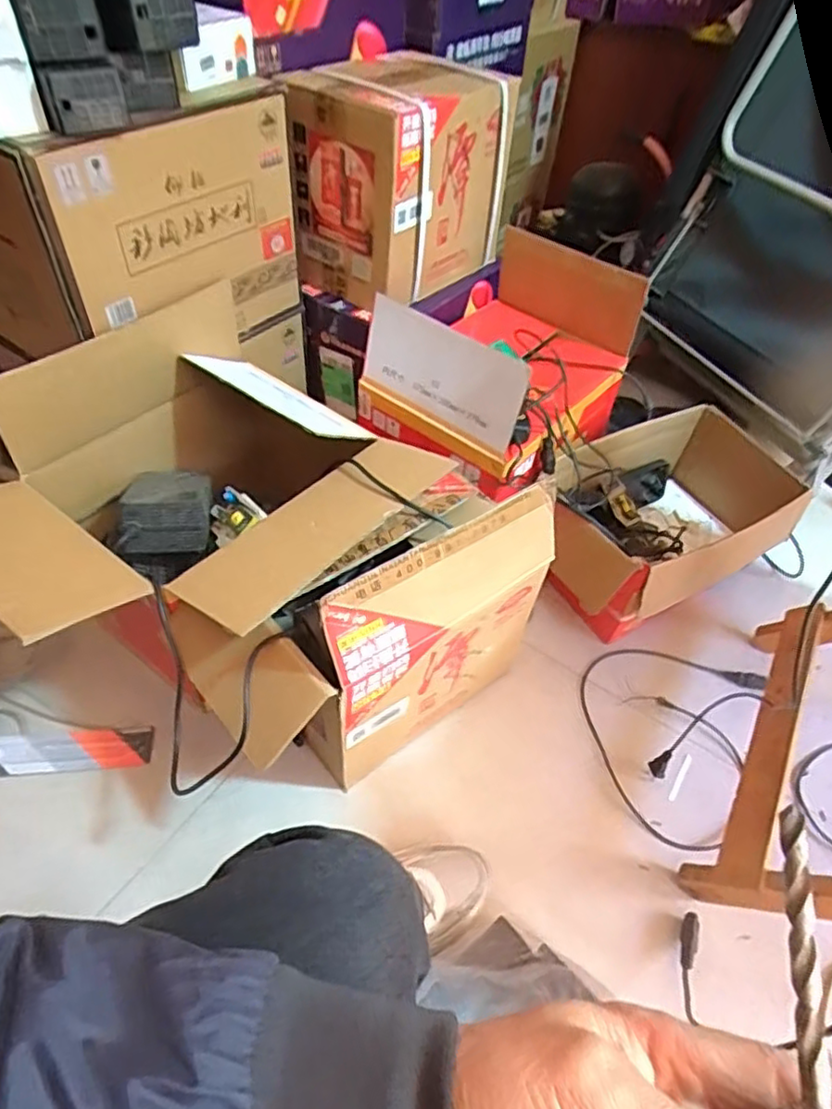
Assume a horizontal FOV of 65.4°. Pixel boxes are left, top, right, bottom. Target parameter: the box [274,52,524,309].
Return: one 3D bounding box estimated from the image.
[{"bbox_3d":[-0.026,-0.616,1.075,0.229,0.290,0.333,30,53,20],"label":"box"}]

